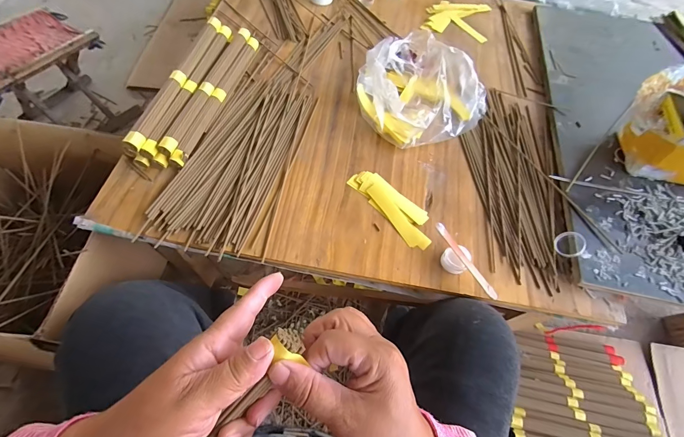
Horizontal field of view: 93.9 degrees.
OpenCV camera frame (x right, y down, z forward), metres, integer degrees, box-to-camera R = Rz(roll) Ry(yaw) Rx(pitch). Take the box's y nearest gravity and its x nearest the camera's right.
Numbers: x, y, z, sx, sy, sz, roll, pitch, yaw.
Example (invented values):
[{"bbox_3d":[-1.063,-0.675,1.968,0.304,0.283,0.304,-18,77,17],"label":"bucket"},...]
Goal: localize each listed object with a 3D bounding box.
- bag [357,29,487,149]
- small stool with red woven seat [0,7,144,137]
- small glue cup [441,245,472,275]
[{"bbox_3d":[0.138,-0.236,0.564,0.210,0.096,0.203,-35,70,-19],"label":"bag"},{"bbox_3d":[-0.907,-0.429,0.991,0.259,0.262,0.331,32,65,13],"label":"small stool with red woven seat"},{"bbox_3d":[0.161,0.059,0.451,0.035,0.025,0.033,1,63,-2],"label":"small glue cup"}]

